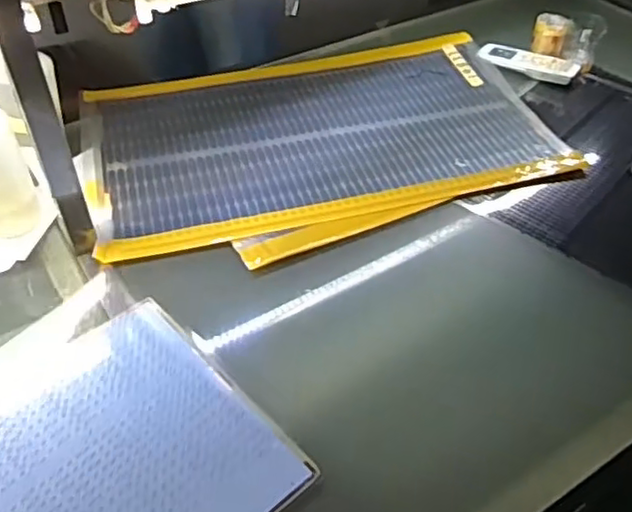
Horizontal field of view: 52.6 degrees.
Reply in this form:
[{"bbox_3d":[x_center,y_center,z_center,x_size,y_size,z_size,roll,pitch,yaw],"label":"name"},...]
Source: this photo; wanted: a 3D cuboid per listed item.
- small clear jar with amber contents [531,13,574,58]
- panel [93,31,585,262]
[{"bbox_3d":[0.380,-0.356,1.024,0.065,0.050,0.052,18,47,17],"label":"small clear jar with amber contents"},{"bbox_3d":[0.004,-0.181,0.915,0.638,0.014,0.396,-13,48,-13],"label":"panel"}]

